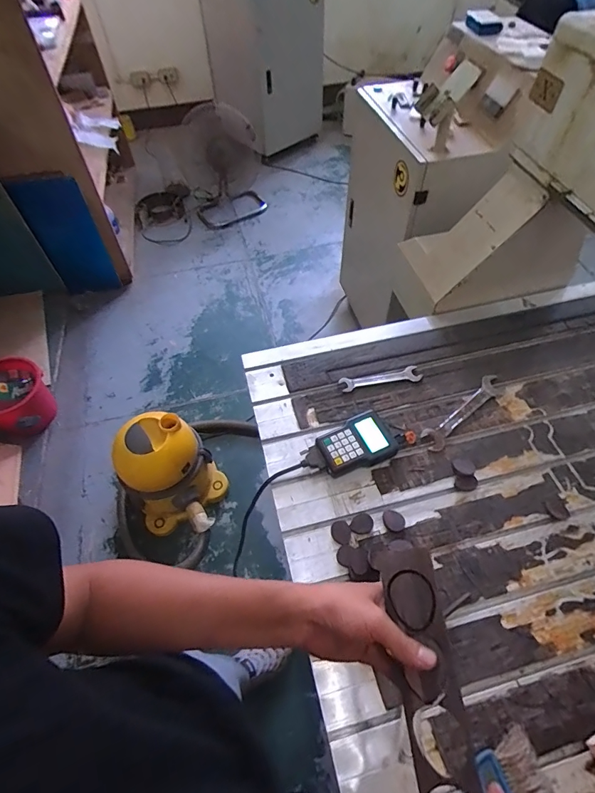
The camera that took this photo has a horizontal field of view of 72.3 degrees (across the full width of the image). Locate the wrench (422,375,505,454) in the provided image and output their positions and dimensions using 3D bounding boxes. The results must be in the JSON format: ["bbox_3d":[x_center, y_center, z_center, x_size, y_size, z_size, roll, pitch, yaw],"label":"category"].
[{"bbox_3d":[0.363,0.034,0.889,0.248,0.005,0.051,-35,62,-20],"label":"wrench"}]

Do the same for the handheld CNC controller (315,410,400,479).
[{"bbox_3d":[0.121,0.095,0.837,0.154,0.041,0.104,-24,59,-14],"label":"handheld CNC controller"}]

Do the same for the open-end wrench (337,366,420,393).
[{"bbox_3d":[0.192,-0.039,0.938,0.186,0.007,0.042,-11,57,-6],"label":"open-end wrench"}]

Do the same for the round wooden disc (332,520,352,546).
[{"bbox_3d":[0.081,0.252,0.753,0.035,0.006,0.043,-13,57,-7],"label":"round wooden disc"}]

